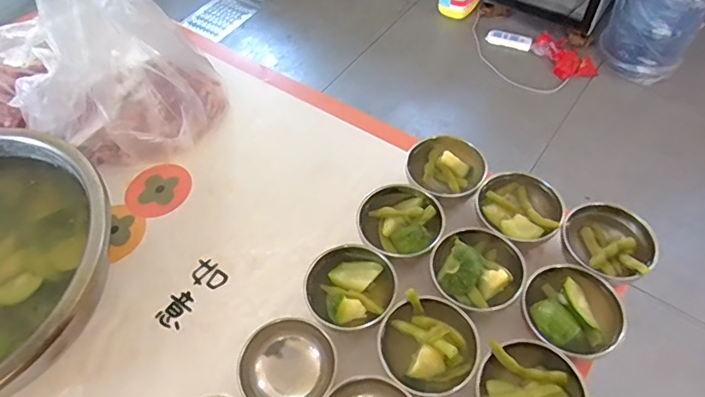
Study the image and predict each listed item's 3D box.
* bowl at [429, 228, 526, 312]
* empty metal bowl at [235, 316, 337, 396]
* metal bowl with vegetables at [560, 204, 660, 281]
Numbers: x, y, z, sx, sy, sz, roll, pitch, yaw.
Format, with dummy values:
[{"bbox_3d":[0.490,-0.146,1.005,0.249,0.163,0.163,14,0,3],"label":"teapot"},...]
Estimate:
[{"bbox_3d":[0.151,0.091,0.618,0.106,0.043,0.107,-1,56,2],"label":"bowl"},{"bbox_3d":[-0.069,0.191,0.560,0.103,0.052,0.099,-1,56,2],"label":"empty metal bowl"},{"bbox_3d":[0.321,0.054,0.636,0.105,0.045,0.101,-1,56,2],"label":"metal bowl with vegetables"}]

